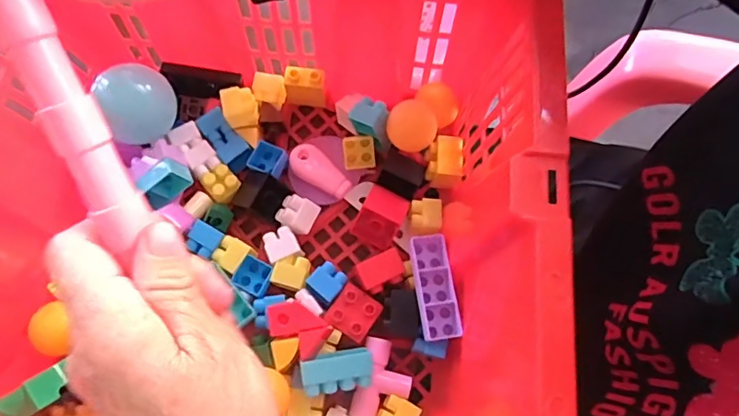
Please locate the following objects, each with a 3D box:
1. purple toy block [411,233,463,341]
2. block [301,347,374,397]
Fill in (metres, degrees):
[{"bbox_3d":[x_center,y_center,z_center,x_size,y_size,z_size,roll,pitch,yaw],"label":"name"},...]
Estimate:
[{"bbox_3d":[0.046,0.054,0.371,0.026,0.014,0.072,-8,73,-2],"label":"purple toy block"},{"bbox_3d":[-0.020,0.109,0.354,0.046,0.018,0.025,-10,73,-3],"label":"block"}]

